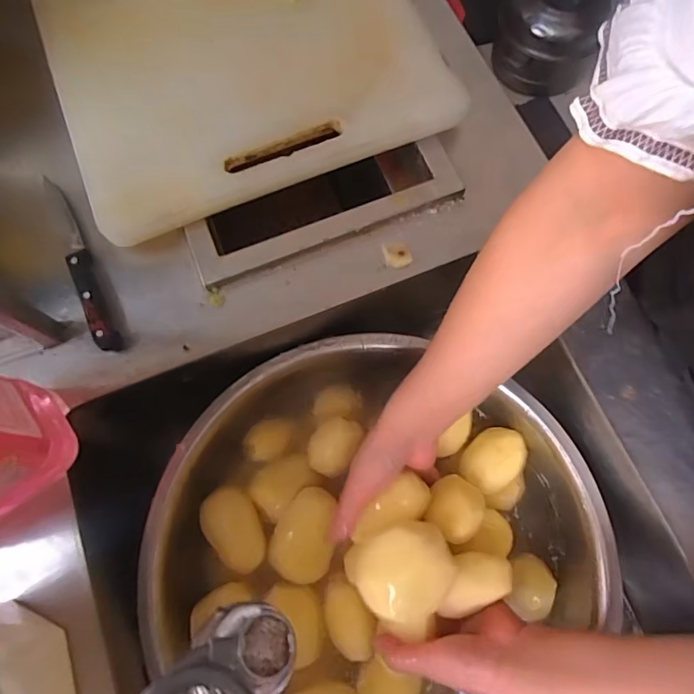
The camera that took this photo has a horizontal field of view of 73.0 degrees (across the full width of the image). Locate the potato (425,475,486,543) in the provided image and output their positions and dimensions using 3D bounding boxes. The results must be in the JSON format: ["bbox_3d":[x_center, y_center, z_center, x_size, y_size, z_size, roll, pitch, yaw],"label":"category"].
[{"bbox_3d":[0.095,0.140,0.413,0.041,0.033,0.053,31,76,6],"label":"potato"}]

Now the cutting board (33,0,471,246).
[{"bbox_3d":[-0.136,-0.384,0.469,0.343,0.032,0.524,-21,77,-7],"label":"cutting board"}]

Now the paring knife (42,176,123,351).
[{"bbox_3d":[-0.233,-0.079,0.403,0.017,0.017,0.185,-26,75,-8],"label":"paring knife"}]

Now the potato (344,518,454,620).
[{"bbox_3d":[0.042,0.176,0.376,0.077,0.064,0.060,-21,77,-7],"label":"potato"}]

